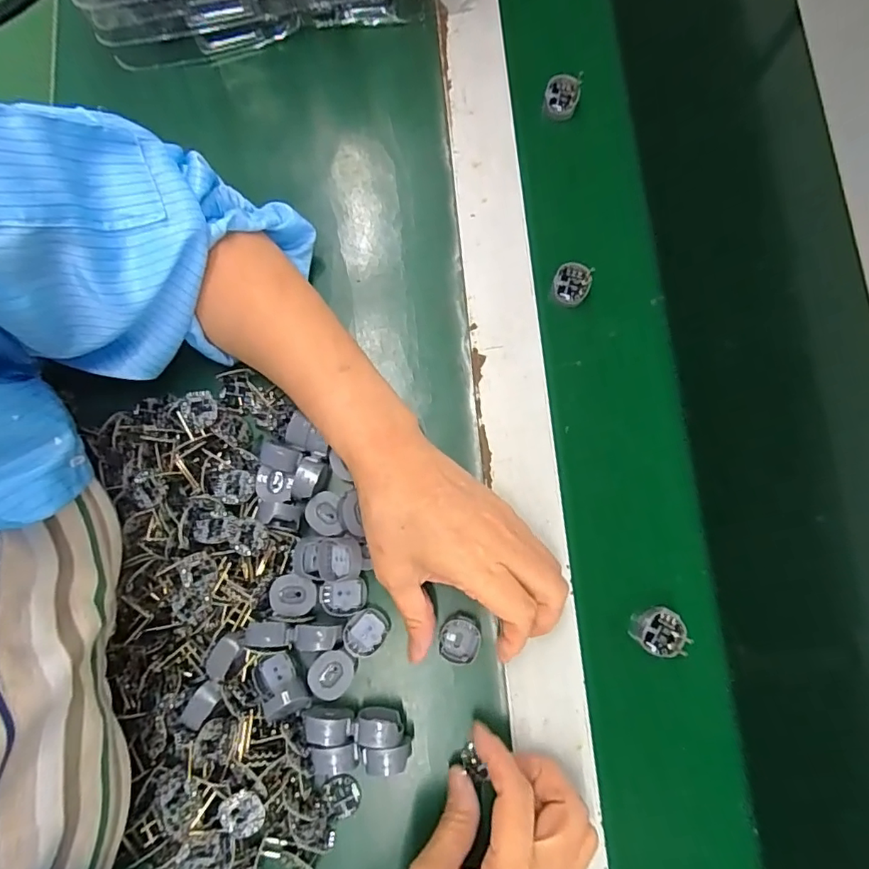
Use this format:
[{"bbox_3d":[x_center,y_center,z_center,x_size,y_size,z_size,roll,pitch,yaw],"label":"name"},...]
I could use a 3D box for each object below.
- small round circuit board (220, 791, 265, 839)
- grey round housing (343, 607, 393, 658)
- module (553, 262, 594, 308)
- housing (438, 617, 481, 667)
[{"bbox_3d":[-0.106,0.212,0.295,0.023,0.010,0.023,0,80,0],"label":"small round circuit board"},{"bbox_3d":[-0.041,0.123,0.331,0.028,0.015,0.025,-35,81,-6],"label":"grey round housing"},{"bbox_3d":[0.099,-0.108,0.378,0.026,0.010,0.028,0,80,0],"label":"module"},{"bbox_3d":[0.016,0.128,0.329,0.024,0.011,0.029,24,81,4],"label":"housing"}]

